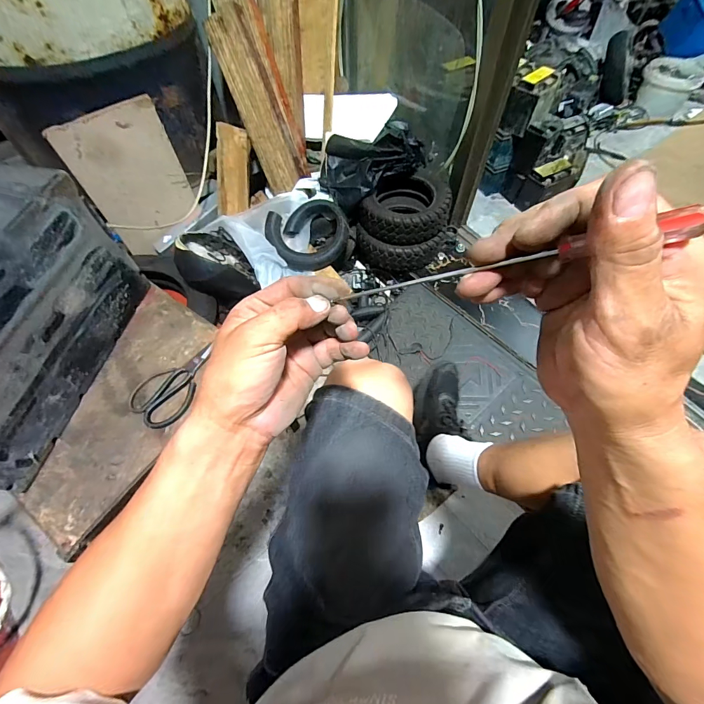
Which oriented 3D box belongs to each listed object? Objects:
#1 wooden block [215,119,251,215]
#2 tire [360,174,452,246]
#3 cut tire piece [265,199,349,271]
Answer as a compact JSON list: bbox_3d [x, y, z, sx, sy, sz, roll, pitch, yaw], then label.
[{"bbox_3d":[-0.342,-0.514,1.023,0.081,0.229,0.056,10,22,6],"label":"wooden block"},{"bbox_3d":[0.152,-0.401,0.996,0.234,0.083,0.241,0,59,0],"label":"tire"},{"bbox_3d":[-0.125,-0.328,0.995,0.213,0.099,0.191,-16,60,-9],"label":"cut tire piece"}]

